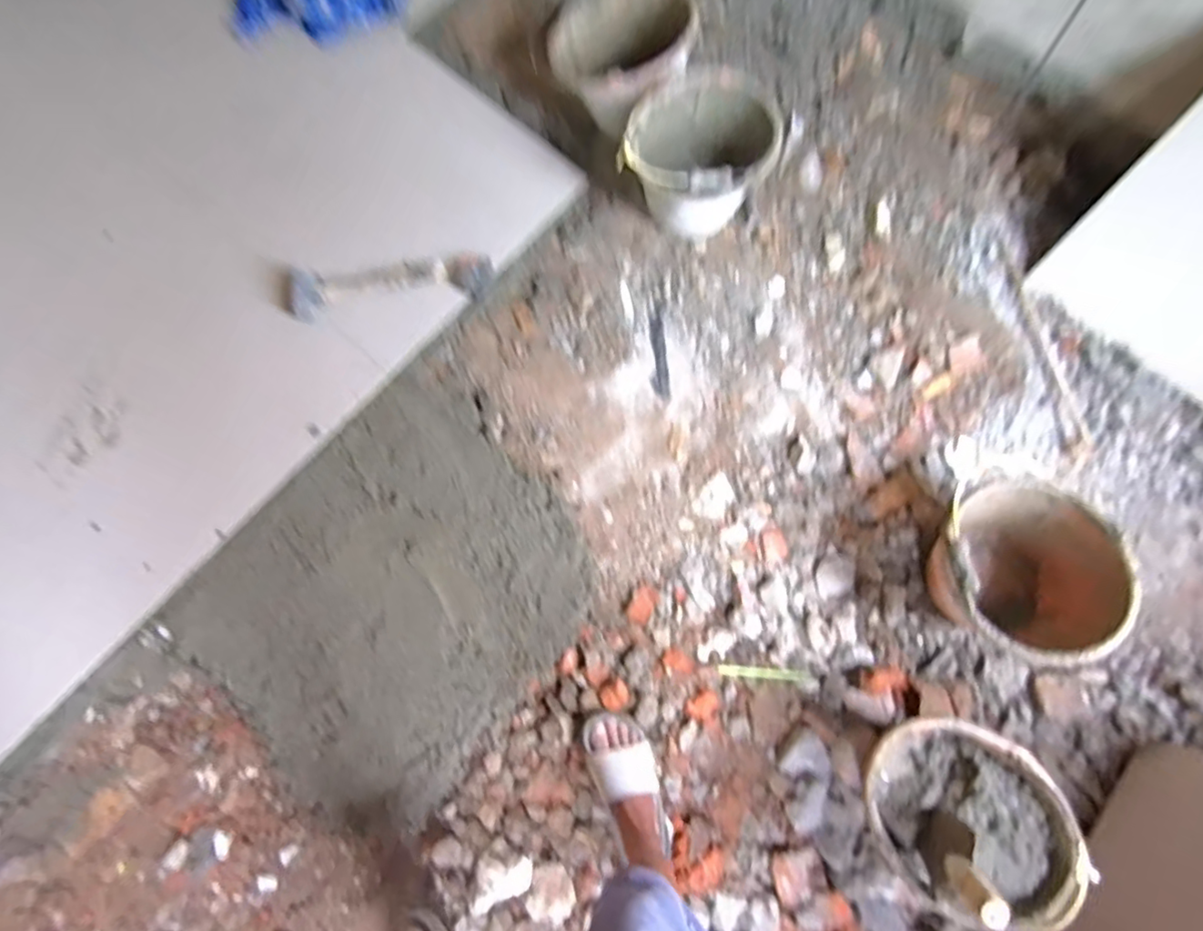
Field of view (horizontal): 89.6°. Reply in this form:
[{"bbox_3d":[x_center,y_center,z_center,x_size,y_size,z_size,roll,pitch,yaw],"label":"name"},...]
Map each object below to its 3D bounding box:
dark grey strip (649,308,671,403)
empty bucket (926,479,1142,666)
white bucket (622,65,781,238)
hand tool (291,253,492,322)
[{"bbox_3d":[0.116,-0.227,1.248,0.035,0.013,0.198,-3,78,-1],"label":"dark grey strip"},{"bbox_3d":[0.679,0.178,1.033,0.258,0.232,0.271,2,78,0],"label":"empty bucket"},{"bbox_3d":[0.194,-0.597,1.197,0.256,0.239,0.291,22,79,5],"label":"white bucket"},{"bbox_3d":[-0.436,-0.376,1.252,0.421,0.052,0.087,-8,78,-2],"label":"hand tool"}]

